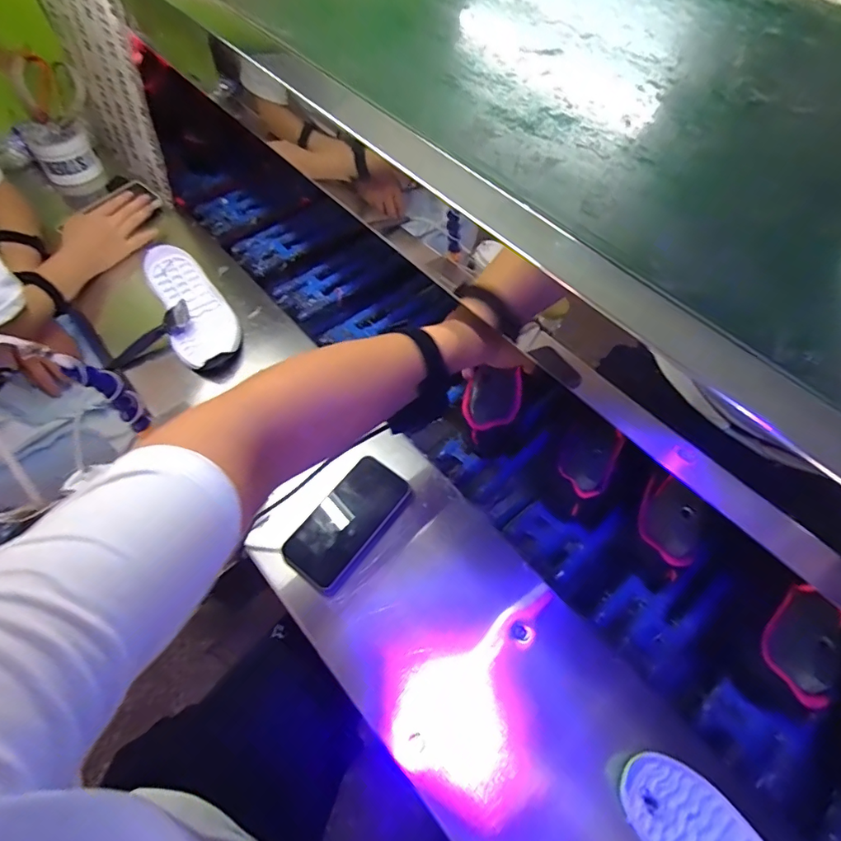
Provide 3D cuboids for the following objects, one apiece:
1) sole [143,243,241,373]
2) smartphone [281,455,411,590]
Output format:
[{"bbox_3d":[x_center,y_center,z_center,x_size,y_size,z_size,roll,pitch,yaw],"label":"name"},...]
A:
[{"bbox_3d":[-0.355,-0.181,0.744,0.100,0.036,0.280,-27,63,-13],"label":"sole"},{"bbox_3d":[-0.088,0.120,0.572,0.076,0.015,0.158,38,73,11],"label":"smartphone"}]

